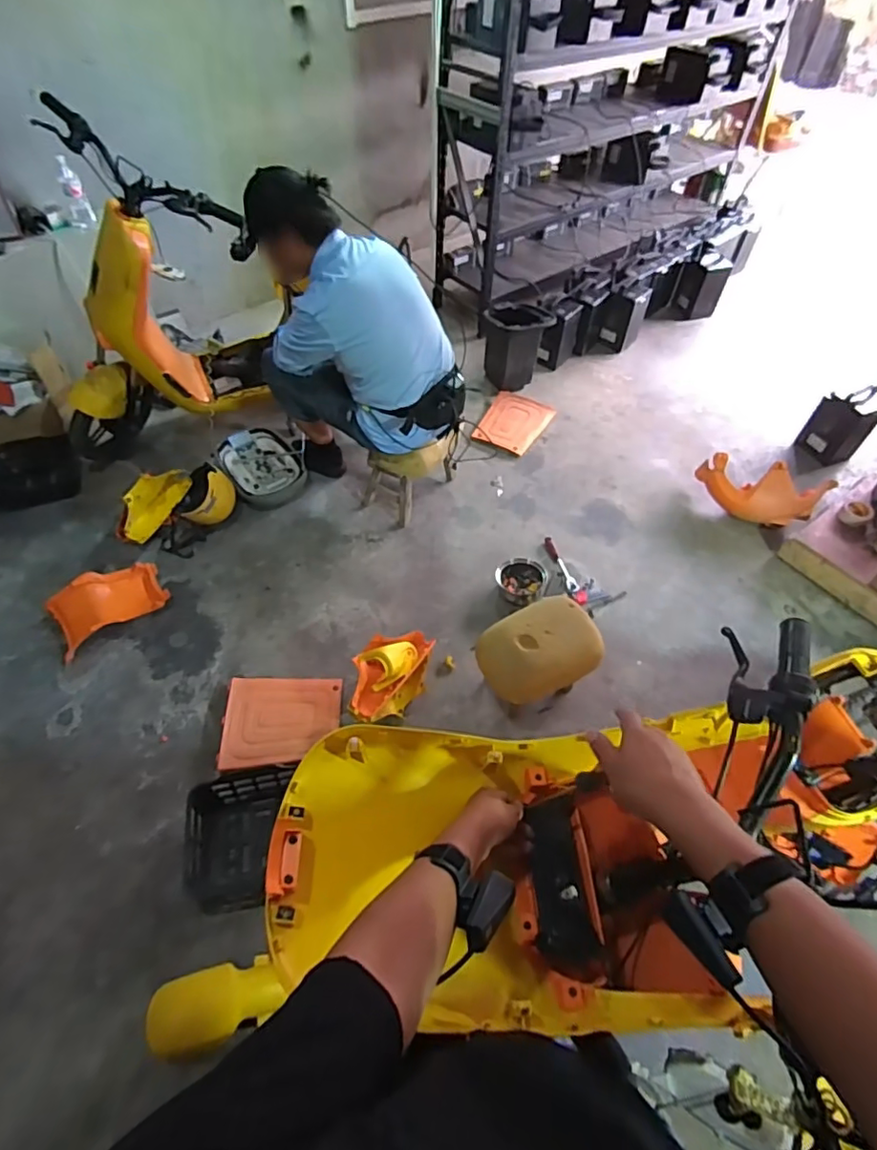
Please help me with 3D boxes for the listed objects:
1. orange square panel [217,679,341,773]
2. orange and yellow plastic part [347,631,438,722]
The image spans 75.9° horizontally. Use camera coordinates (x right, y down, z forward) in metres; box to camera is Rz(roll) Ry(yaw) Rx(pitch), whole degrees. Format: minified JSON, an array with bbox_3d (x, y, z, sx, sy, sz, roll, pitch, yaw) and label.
[{"bbox_3d":[-0.455,0.426,1.647,0.327,0.033,0.259,2,62,-8],"label":"orange square panel"},{"bbox_3d":[-0.141,0.283,1.623,0.184,0.129,0.301,32,59,20],"label":"orange and yellow plastic part"}]

